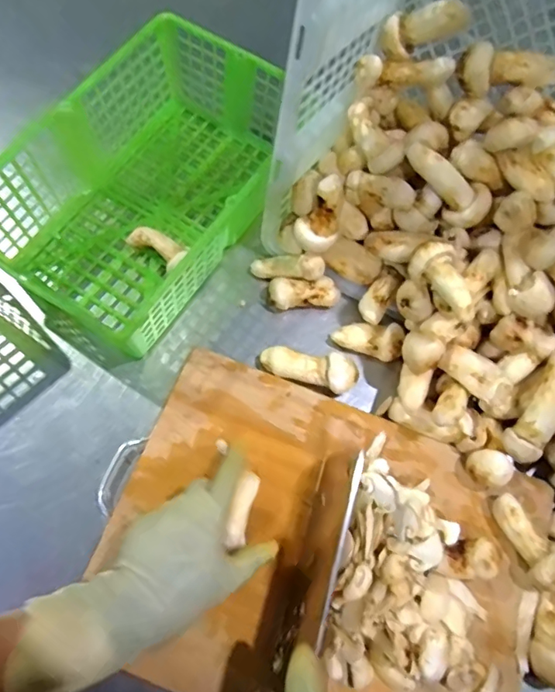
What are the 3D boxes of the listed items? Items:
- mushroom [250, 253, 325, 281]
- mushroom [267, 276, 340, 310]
[{"bbox_3d":[0.010,-0.085,0.551,0.084,0.024,0.019,3,65,29],"label":"mushroom"},{"bbox_3d":[0.028,-0.055,0.556,0.073,0.035,0.031,-2,68,-3],"label":"mushroom"}]

